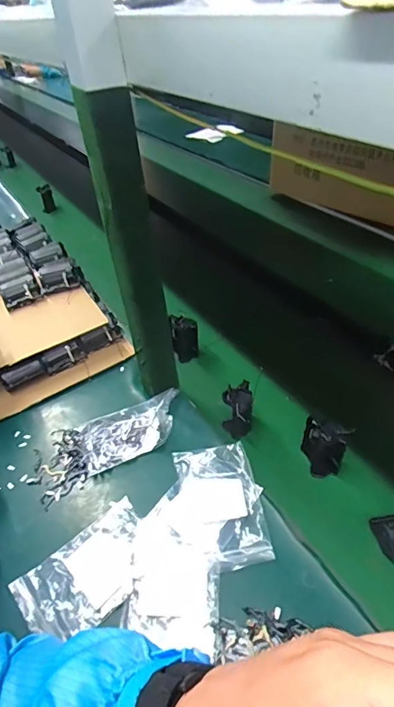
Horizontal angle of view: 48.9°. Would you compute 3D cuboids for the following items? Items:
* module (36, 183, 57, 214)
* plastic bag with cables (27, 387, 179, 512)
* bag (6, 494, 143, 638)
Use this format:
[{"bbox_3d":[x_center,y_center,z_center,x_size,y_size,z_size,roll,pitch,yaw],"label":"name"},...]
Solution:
[{"bbox_3d":[-0.440,-0.452,1.267,0.038,0.072,0.025,-24,42,-19],"label":"module"},{"bbox_3d":[-0.128,0.113,0.604,0.222,0.036,0.106,-25,43,-20],"label":"plastic bag with cables"},{"bbox_3d":[-0.118,0.241,0.477,0.148,0.015,0.095,-33,46,-28],"label":"bag"}]

